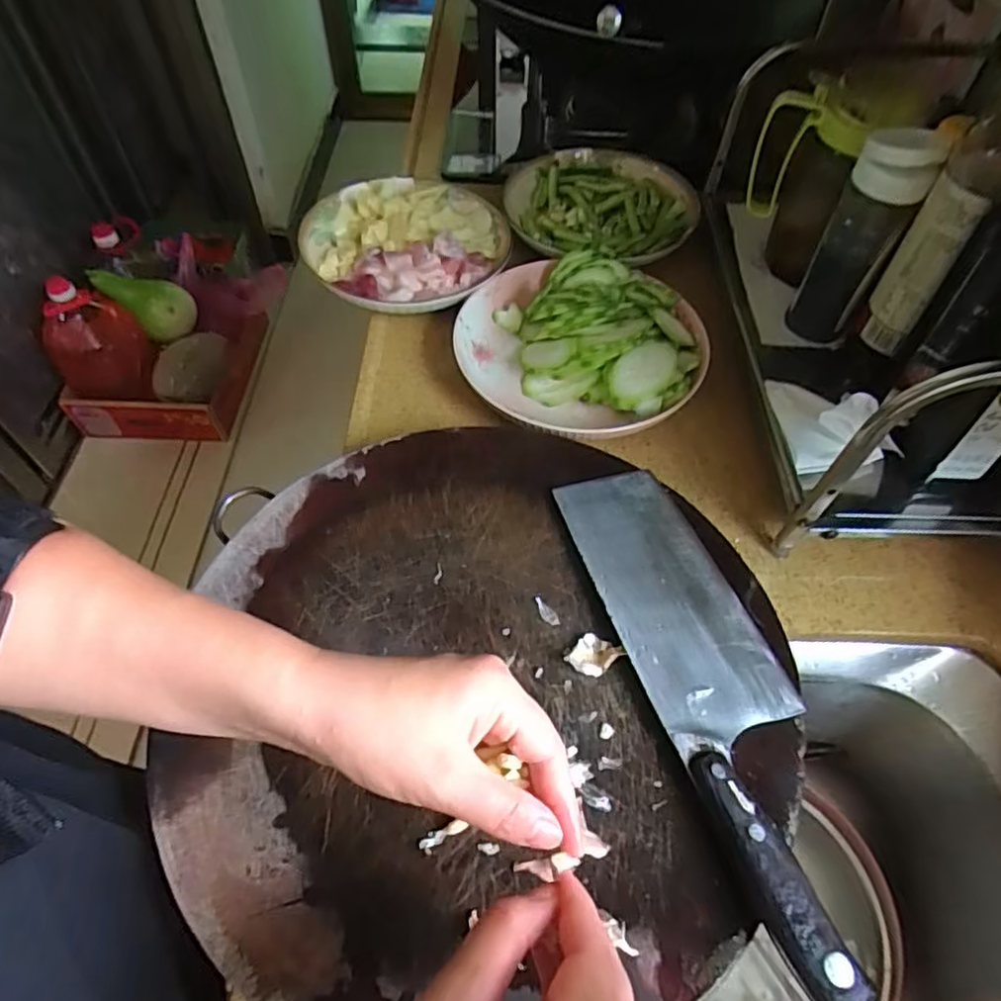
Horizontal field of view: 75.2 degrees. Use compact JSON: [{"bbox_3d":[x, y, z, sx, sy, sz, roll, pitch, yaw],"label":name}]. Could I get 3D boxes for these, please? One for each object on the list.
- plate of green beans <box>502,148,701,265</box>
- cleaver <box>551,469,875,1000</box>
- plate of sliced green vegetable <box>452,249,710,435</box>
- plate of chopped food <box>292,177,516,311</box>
[{"bbox_3d":[0.105,-0.297,0.658,0.190,0.037,0.200,1,55,-1],"label":"plate of green beans"},{"bbox_3d":[0.119,0.096,0.366,0.078,0.025,0.291,-15,57,-12],"label":"cleaver"},{"bbox_3d":[0.064,-0.132,0.550,0.197,0.059,0.185,1,55,-1],"label":"plate of sliced green vegetable"},{"bbox_3d":[-0.089,-0.243,0.624,0.189,0.052,0.172,1,55,-1],"label":"plate of chopped food"}]

